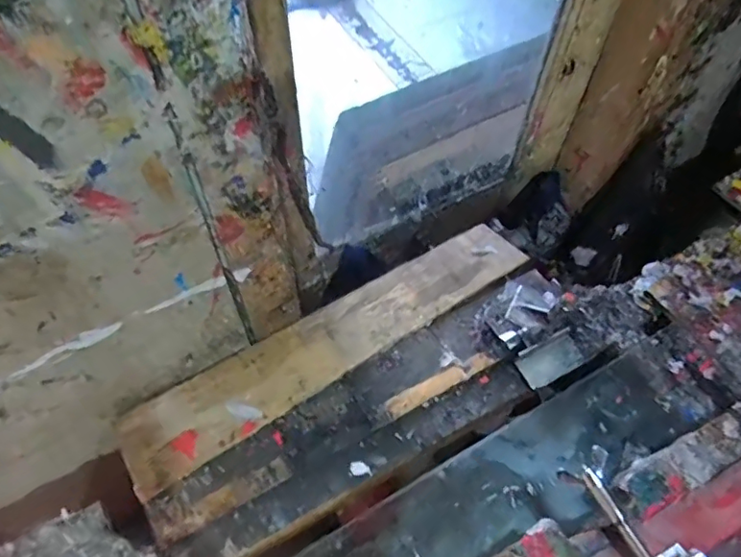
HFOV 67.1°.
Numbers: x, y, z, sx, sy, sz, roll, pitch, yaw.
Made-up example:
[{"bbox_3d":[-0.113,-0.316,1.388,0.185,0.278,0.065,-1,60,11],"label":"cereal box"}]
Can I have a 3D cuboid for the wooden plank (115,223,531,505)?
[{"bbox_3d":[-0.028,0.050,0.508,0.393,0.027,0.077,-30,64,-19],"label":"wooden plank"}]

